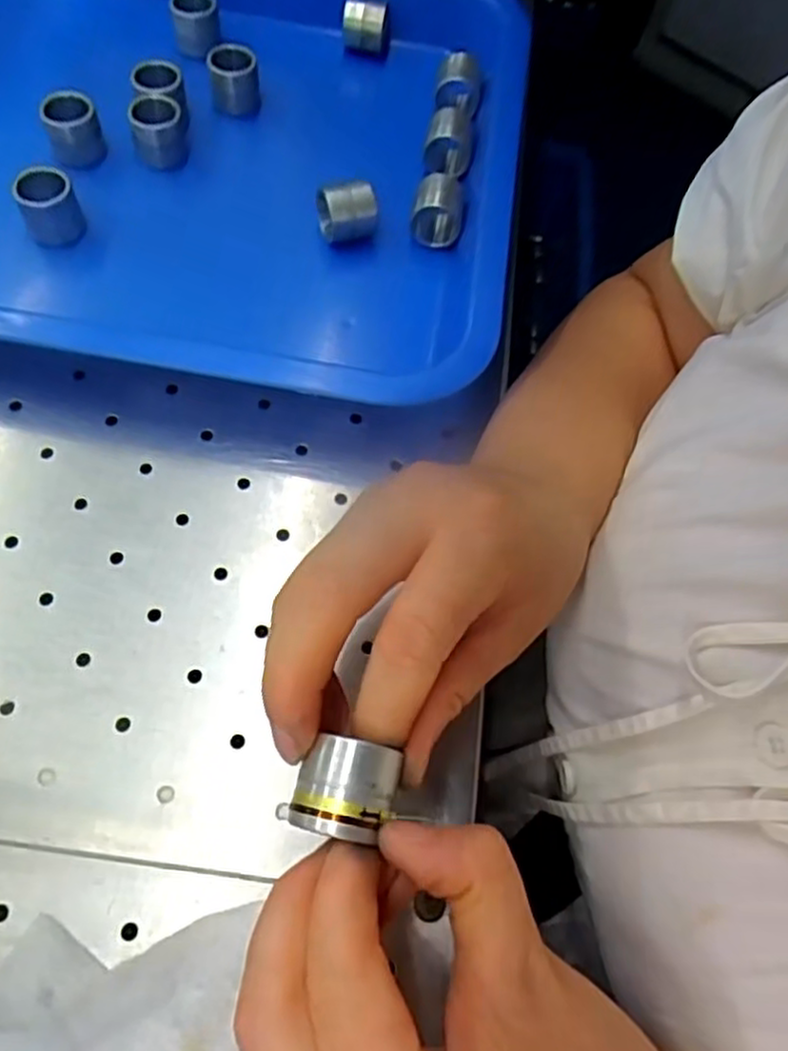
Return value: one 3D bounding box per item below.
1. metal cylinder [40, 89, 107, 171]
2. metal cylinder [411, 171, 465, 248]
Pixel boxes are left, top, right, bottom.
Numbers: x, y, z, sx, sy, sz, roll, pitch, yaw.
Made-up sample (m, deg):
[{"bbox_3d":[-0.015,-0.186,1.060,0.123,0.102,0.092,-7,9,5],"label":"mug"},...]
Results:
[{"bbox_3d":[-0.156,-0.193,0.356,0.024,0.024,0.023,-23,68,-15],"label":"metal cylinder"},{"bbox_3d":[0.022,-0.151,0.351,0.023,0.025,0.021,15,63,3],"label":"metal cylinder"}]

